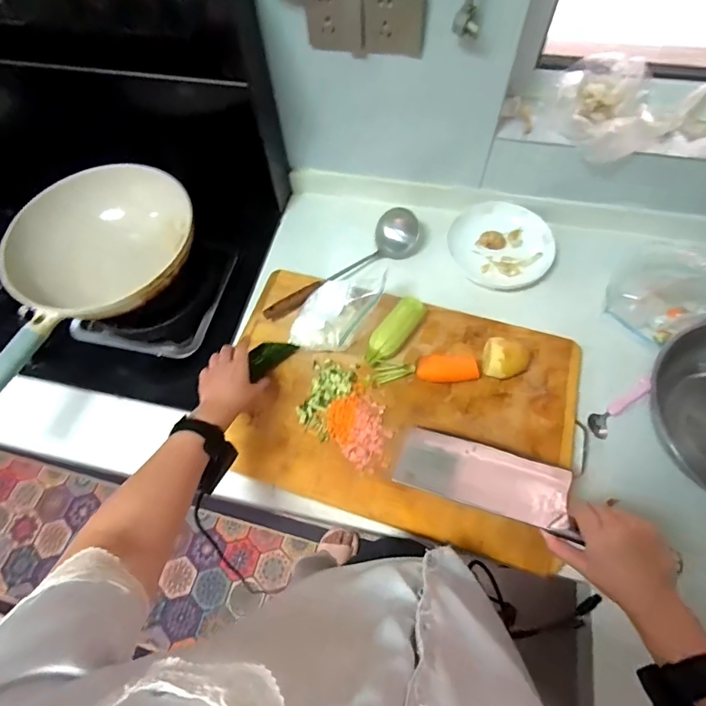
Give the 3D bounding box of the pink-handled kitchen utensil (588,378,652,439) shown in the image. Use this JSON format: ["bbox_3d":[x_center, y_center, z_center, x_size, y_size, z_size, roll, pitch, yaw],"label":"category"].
[{"bbox_3d":[0.417,0.085,0.670,0.127,0.021,0.033,-36,67,-13],"label":"pink-handled kitchen utensil"}]

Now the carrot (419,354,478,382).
[{"bbox_3d":[0.148,0.027,0.665,0.093,0.044,0.034,0,64,4],"label":"carrot"}]

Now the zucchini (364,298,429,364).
[{"bbox_3d":[0.067,-0.032,0.700,0.046,0.040,0.130,32,70,18],"label":"zucchini"}]

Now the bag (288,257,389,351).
[{"bbox_3d":[-0.021,-0.075,0.703,0.121,0.078,0.164,21,67,13],"label":"bag"}]

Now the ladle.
[{"bbox_3d":[-0.008,-0.143,0.766,0.085,0.072,0.324,39,72,20],"label":"ladle"}]

